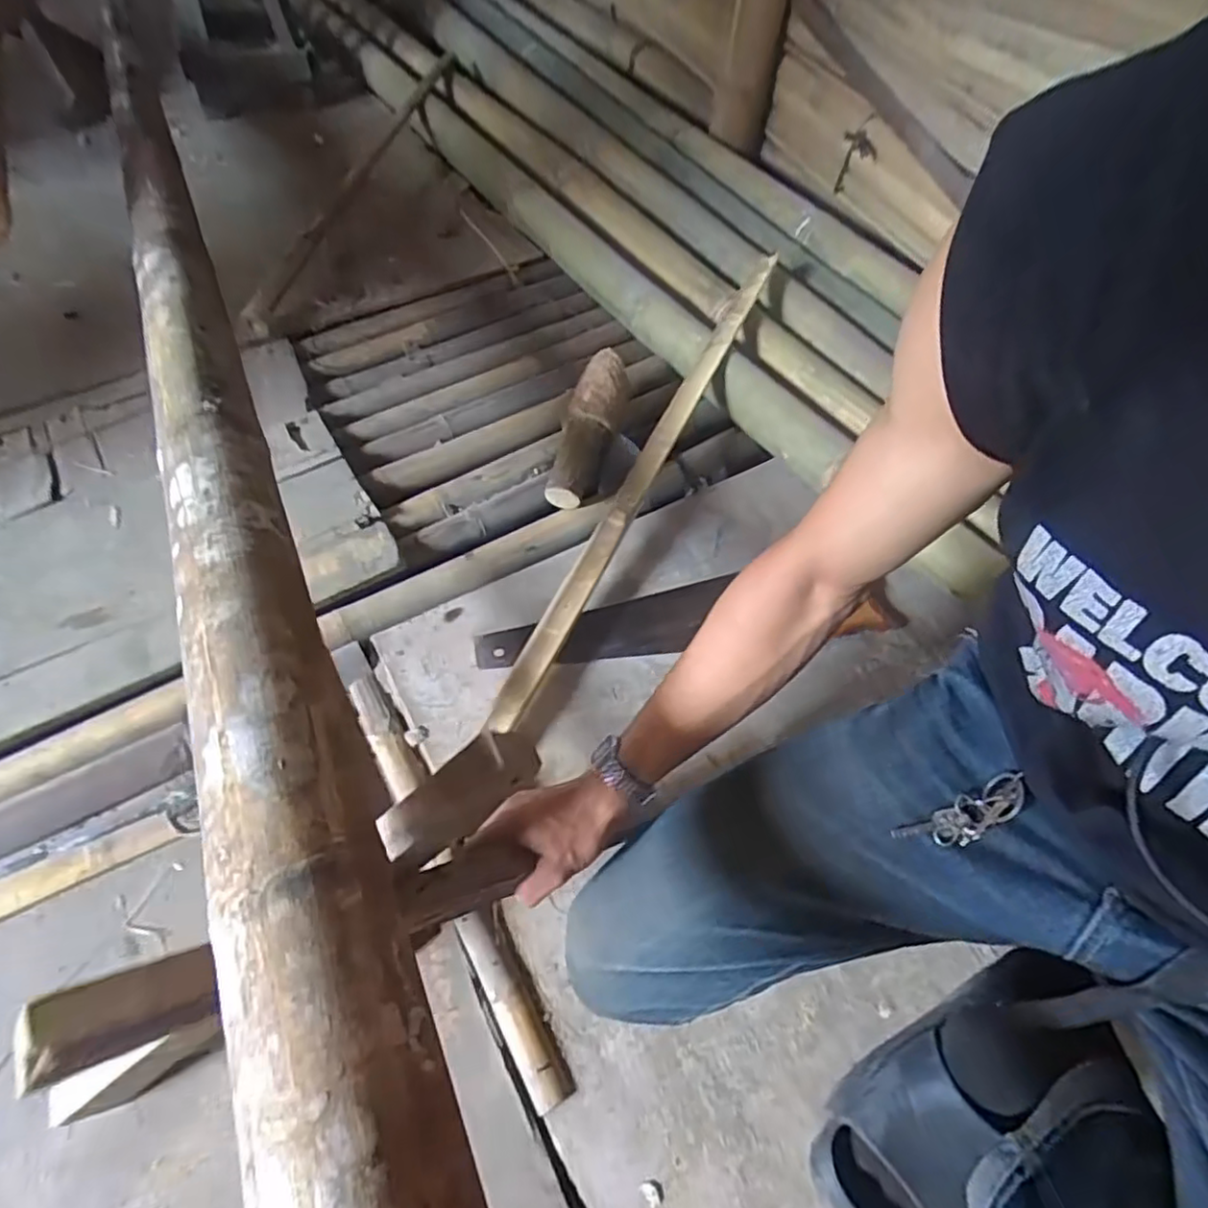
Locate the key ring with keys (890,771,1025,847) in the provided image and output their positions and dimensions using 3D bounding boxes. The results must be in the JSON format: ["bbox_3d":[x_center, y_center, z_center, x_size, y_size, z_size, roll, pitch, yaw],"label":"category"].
[{"bbox_3d":[0.245,0.146,0.446,0.089,0.019,0.029,-31,59,15],"label":"key ring with keys"}]

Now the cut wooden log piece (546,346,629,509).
[{"bbox_3d":[-0.021,-0.260,0.949,0.072,0.063,0.260,15,73,7],"label":"cut wooden log piece"}]

